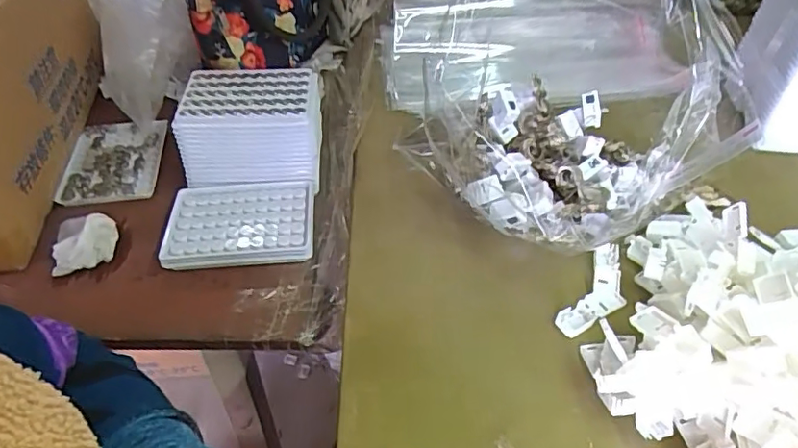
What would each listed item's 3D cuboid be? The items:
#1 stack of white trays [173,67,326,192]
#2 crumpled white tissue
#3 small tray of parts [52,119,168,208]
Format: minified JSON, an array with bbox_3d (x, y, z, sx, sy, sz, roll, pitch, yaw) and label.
[{"bbox_3d":[-0.143,-0.098,0.557,0.137,0.076,0.098,-3,43,-2],"label":"stack of white trays"},{"bbox_3d":[-0.281,0.013,0.496,0.055,0.031,0.061,-15,48,-16],"label":"crumpled white tissue"},{"bbox_3d":[-0.299,-0.068,0.586,0.095,0.016,0.122,-5,43,-1],"label":"small tray of parts"}]

